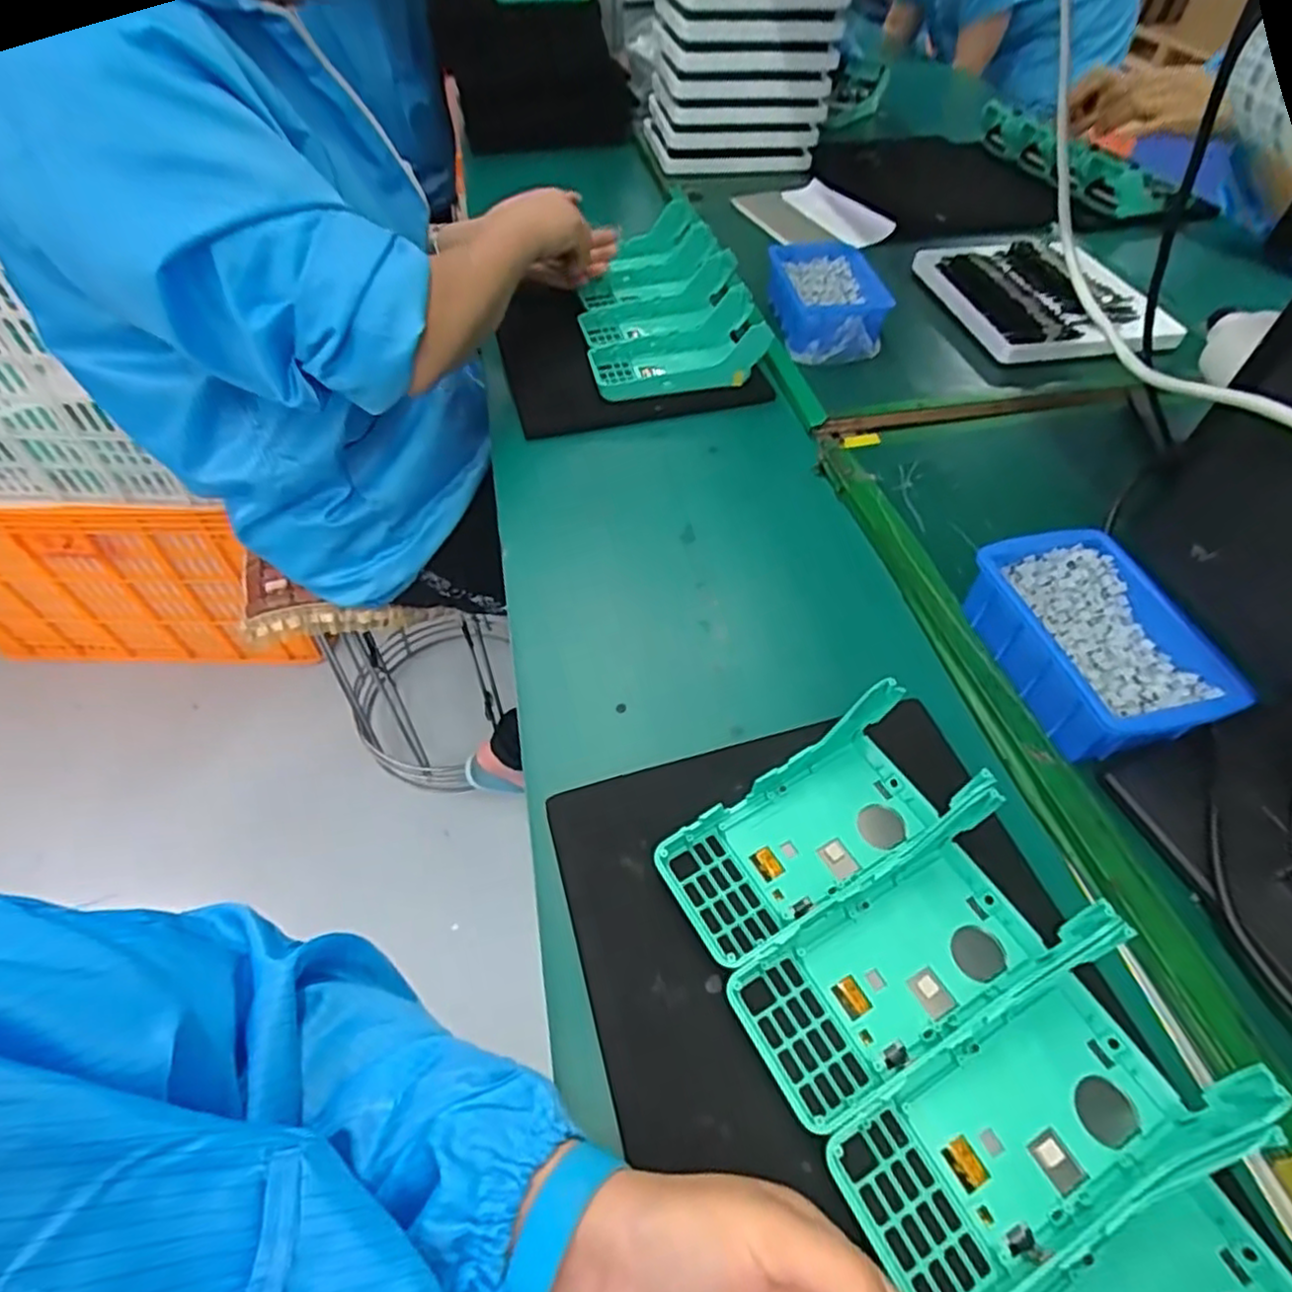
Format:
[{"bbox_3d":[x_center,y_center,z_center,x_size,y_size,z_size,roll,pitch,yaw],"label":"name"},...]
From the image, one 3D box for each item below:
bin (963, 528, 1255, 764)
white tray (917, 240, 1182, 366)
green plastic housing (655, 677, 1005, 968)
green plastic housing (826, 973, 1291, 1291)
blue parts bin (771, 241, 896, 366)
[{"bbox_3d":[0.285,-0.001,0.441,0.106,0.051,0.151,-12,52,-4],"label":"bin"},{"bbox_3d":[0.435,-0.390,0.765,0.210,0.027,0.252,-3,53,-7],"label":"white tray"},{"bbox_3d":[0.091,0.096,0.370,0.162,0.045,0.082,-26,55,-15],"label":"green plastic housing"},{"bbox_3d":[0.162,0.200,0.285,0.170,0.043,0.079,-24,54,-13],"label":"green plastic housing"},{"bbox_3d":[0.195,-0.368,0.736,0.113,0.053,0.168,-1,52,-5],"label":"blue parts bin"}]

